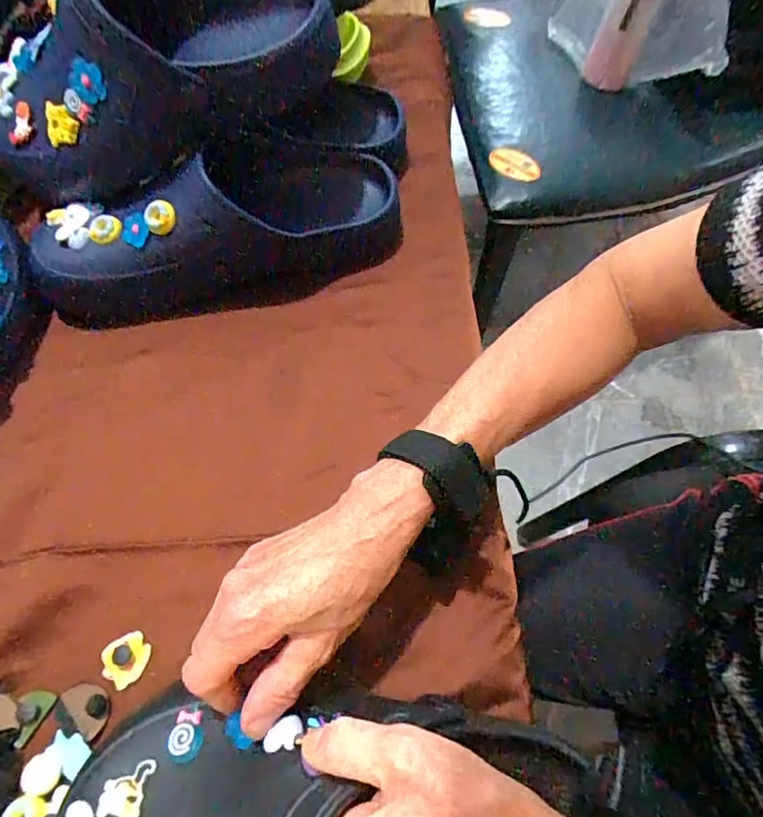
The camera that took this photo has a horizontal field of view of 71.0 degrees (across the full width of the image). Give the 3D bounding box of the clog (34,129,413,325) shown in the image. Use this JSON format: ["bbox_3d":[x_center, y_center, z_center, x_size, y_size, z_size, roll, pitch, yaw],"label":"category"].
[{"bbox_3d":[-0.125,-0.142,0.432,0.297,0.103,0.085,-17,65,-6],"label":"clog"}]

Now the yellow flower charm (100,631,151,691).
[{"bbox_3d":[-0.163,0.160,0.339,0.030,0.006,0.028,-1,65,2],"label":"yellow flower charm"}]

